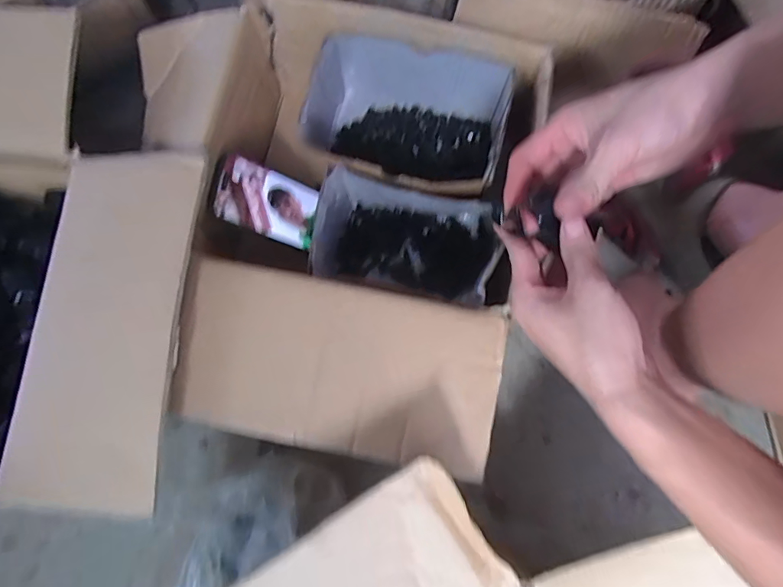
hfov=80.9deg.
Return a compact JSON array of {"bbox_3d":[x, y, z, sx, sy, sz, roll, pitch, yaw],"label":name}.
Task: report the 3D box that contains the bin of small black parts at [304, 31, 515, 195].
[{"bbox_3d":[0.010,-0.184,0.522,0.219,0.099,0.155,15,76,4],"label":"bin of small black parts"}]

